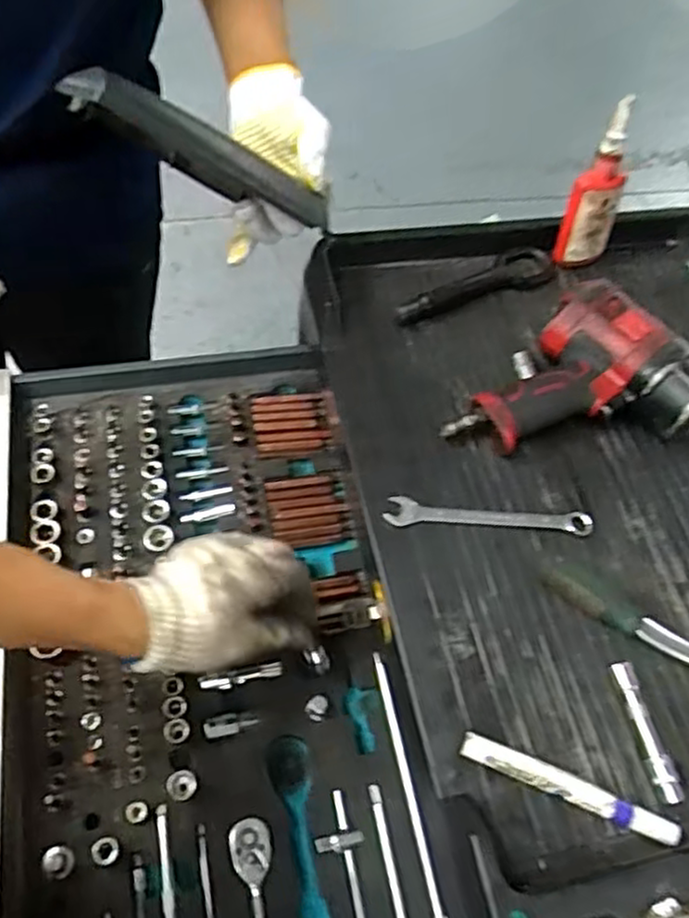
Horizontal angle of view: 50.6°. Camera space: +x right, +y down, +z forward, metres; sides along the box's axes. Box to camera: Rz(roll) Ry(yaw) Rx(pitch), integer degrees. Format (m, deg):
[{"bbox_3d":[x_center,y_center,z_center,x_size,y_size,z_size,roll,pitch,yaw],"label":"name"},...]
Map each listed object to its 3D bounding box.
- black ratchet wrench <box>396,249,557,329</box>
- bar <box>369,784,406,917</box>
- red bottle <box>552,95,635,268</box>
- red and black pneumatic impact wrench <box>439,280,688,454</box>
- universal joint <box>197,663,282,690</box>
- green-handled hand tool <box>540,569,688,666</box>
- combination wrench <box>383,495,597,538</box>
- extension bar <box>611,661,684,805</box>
[{"bbox_3d":[0.125,-0.172,0.714,0.175,0.019,0.048,-18,62,-14],"label":"black ratchet wrench"},{"bbox_3d":[0.038,0.316,0.522,0.009,0.008,0.152,-8,60,-9],"label":"bar"},{"bbox_3d":[0.242,-0.251,0.686,0.051,0.145,0.048,27,61,12],"label":"red bottle"},{"bbox_3d":[0.198,-0.078,0.630,0.224,0.074,0.139,0,59,-4],"label":"red and black pneumatic impact wrench"},{"bbox_3d":[-0.085,0.180,0.599,0.068,0.009,0.011,-8,60,-9],"label":"universal joint"},{"bbox_3d":[0.232,0.131,0.533,0.185,0.024,0.024,31,62,14],"label":"green-handled hand tool"},{"bbox_3d":[0.116,0.046,0.587,0.163,0.008,0.023,4,59,-2],"label":"combination wrench"},{"bbox_3d":[0.206,0.186,0.499,0.015,0.012,0.092,-7,60,-8],"label":"extension bar"}]

